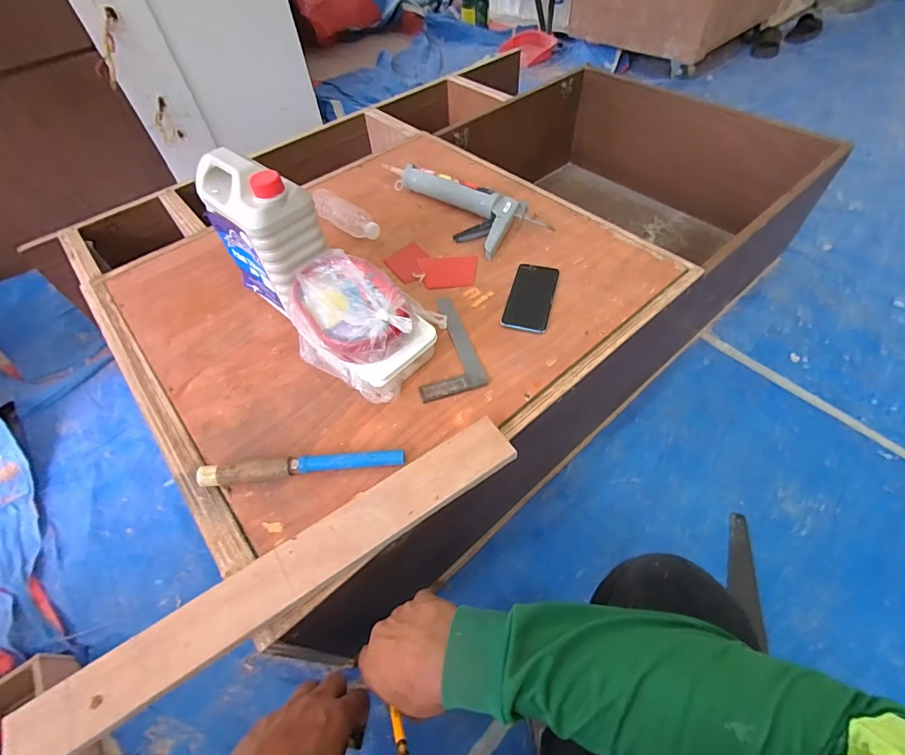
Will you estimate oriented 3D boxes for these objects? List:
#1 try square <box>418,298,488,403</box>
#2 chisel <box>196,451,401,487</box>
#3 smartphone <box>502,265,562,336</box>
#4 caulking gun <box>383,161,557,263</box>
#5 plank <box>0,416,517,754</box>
[{"bbox_3d":[-0.022,-0.053,0.681,0.101,0.010,0.197,-17,57,-7],"label":"try square"},{"bbox_3d":[-0.195,0.116,0.556,0.259,0.034,0.031,-7,56,-1],"label":"chisel"},{"bbox_3d":[0.135,-0.139,0.732,0.075,0.007,0.153,12,58,12],"label":"smartphone"},{"bbox_3d":[-0.006,-0.360,0.875,0.386,0.046,0.136,33,64,23],"label":"caulking gun"},{"bbox_3d":[-0.171,0.217,0.483,0.570,0.021,0.070,-30,58,-17],"label":"plank"}]

